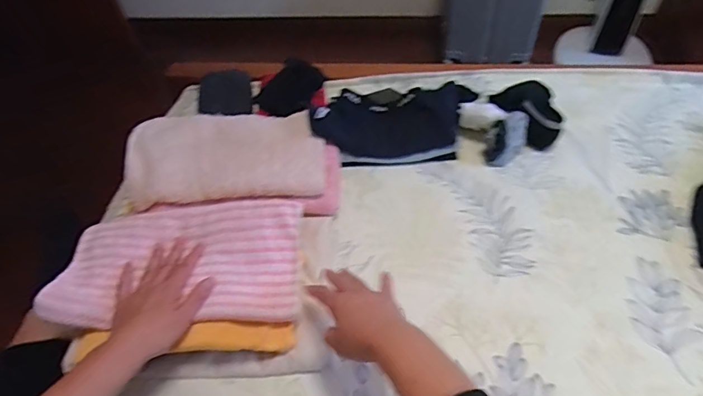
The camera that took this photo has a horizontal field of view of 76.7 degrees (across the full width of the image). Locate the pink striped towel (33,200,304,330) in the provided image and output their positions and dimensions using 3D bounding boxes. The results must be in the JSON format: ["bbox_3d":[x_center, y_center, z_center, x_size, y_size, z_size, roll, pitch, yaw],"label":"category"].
[{"bbox_3d":[-0.222,0.080,0.581,0.310,0.031,0.175,-4,49,0],"label":"pink striped towel"}]

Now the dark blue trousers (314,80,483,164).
[{"bbox_3d":[0.078,-0.131,0.786,0.292,0.066,0.144,-2,49,1],"label":"dark blue trousers"}]

